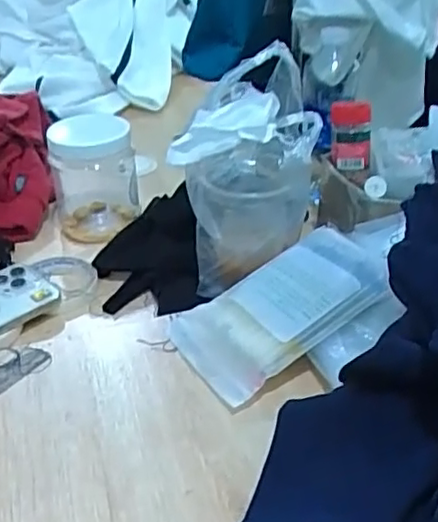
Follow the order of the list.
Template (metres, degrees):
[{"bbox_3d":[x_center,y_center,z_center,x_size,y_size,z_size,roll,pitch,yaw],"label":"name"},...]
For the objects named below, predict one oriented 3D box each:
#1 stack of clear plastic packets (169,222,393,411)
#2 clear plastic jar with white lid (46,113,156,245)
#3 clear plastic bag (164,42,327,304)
[{"bbox_3d":[0.051,0.036,0.542,0.176,0.030,0.112,-36,41,-13],"label":"stack of clear plastic packets"},{"bbox_3d":[-0.150,-0.104,0.774,0.098,0.121,0.120,-14,36,-18],"label":"clear plastic jar with white lid"},{"bbox_3d":[0.025,-0.075,0.599,0.123,0.198,0.088,6,35,11],"label":"clear plastic bag"}]

